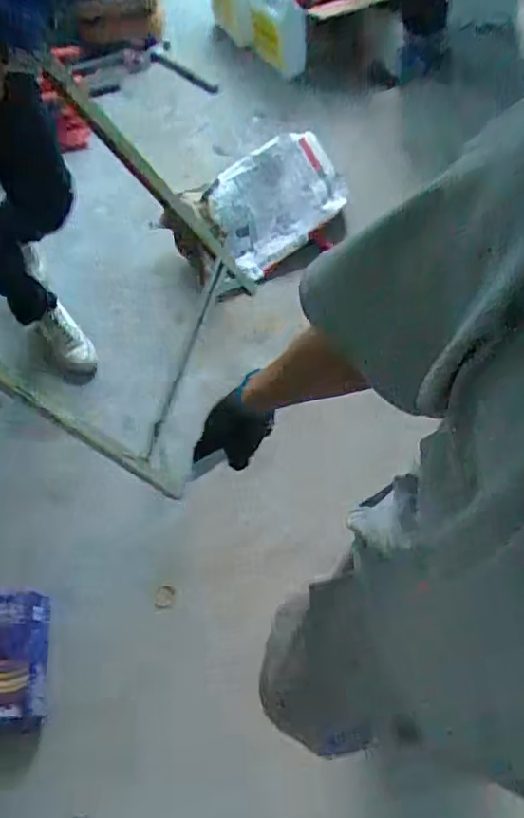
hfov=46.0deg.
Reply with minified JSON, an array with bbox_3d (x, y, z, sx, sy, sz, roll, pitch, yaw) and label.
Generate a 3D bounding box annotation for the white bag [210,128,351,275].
[{"bbox_3d":[0.026,-0.558,1.667,0.441,0.071,0.276,-38,102,-18],"label":"white bag"}]

